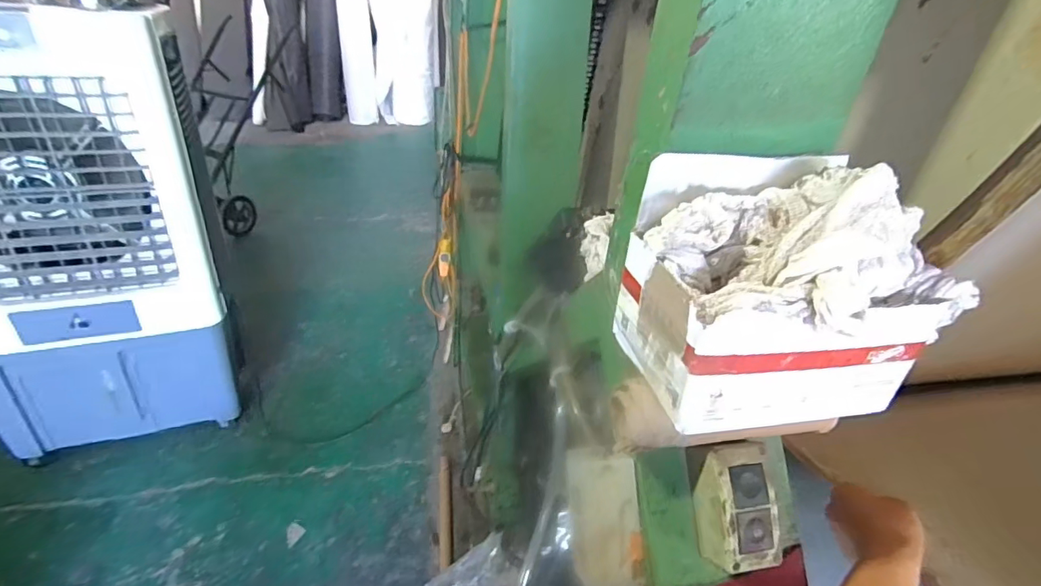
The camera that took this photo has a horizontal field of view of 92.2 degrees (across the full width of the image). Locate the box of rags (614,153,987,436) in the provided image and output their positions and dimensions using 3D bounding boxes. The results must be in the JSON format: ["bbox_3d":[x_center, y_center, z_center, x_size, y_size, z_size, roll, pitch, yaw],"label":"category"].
[{"bbox_3d":[0.162,0.001,0.301,0.174,0.127,0.121,-1,33,-11],"label":"box of rags"}]

